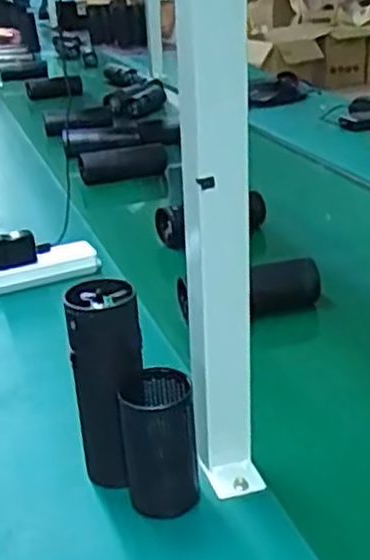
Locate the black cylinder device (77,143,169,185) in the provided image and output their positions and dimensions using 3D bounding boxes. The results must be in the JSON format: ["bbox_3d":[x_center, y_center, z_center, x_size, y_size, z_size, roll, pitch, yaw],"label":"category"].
[{"bbox_3d":[-0.120,-0.226,1.459,0.175,0.058,0.058,-9,25,-16],"label":"black cylinder device"}]

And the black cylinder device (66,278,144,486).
[{"bbox_3d":[-0.056,0.085,0.594,0.057,0.163,0.050,5,25,16],"label":"black cylinder device"}]

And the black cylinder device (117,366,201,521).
[{"bbox_3d":[-0.019,0.125,0.577,0.056,0.103,0.054,-4,24,-5],"label":"black cylinder device"}]

